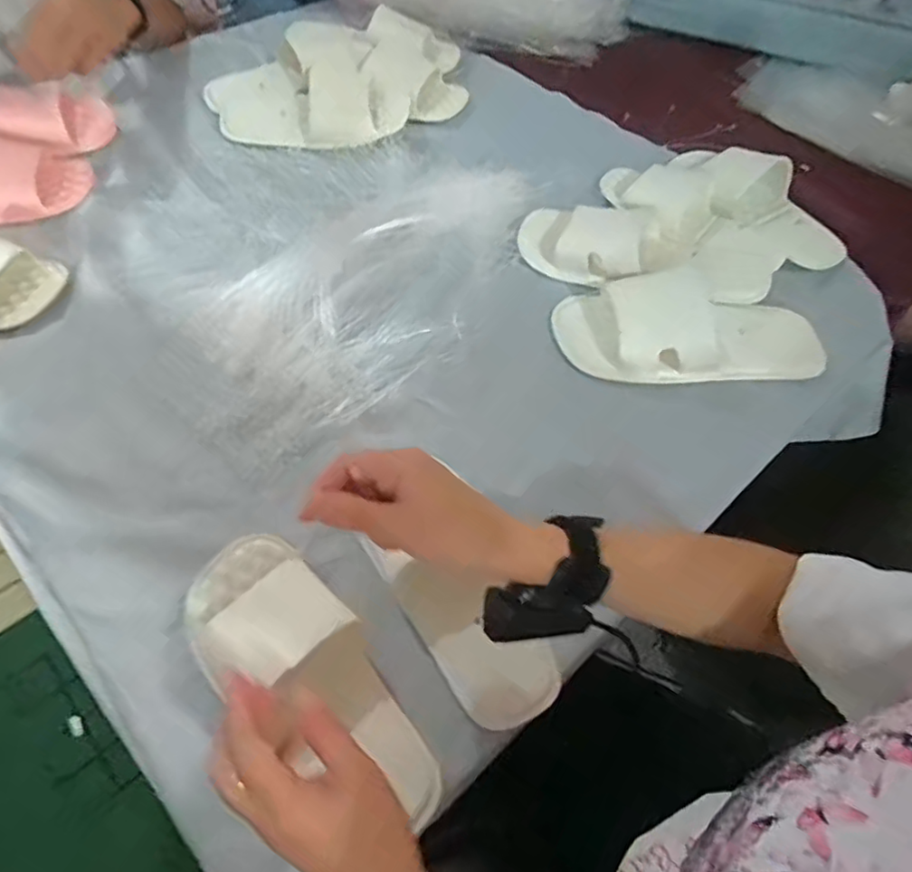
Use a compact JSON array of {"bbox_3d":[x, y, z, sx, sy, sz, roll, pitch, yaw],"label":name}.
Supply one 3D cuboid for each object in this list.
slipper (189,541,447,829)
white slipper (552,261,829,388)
[{"bbox_3d":[-0.097,0.163,0.437,0.219,0.065,0.093,42,64,6],"label":"slipper"},{"bbox_3d":[0.242,-0.116,0.634,0.272,0.046,0.124,-5,59,-7],"label":"white slipper"}]

